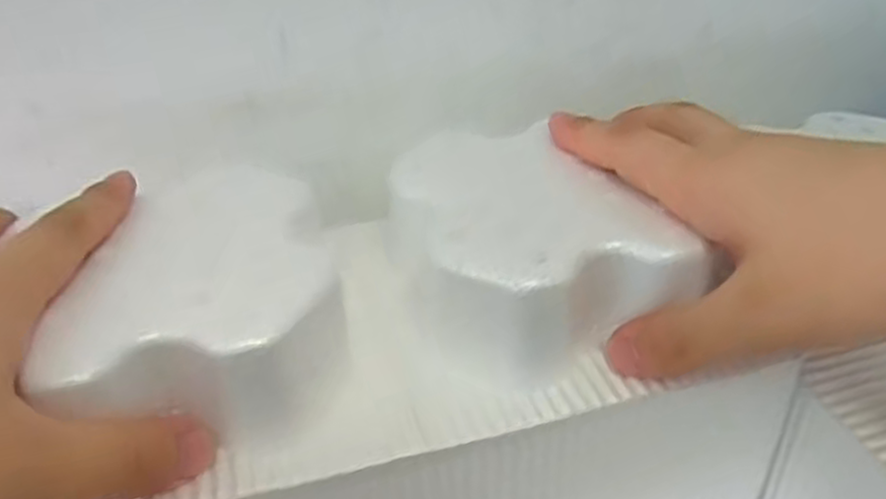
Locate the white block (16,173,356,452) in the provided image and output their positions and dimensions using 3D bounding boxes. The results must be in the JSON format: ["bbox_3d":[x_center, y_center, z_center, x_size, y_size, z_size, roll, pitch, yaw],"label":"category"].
[{"bbox_3d":[-0.086,0.022,0.277,0.093,0.050,0.116,-9,34,-14],"label":"white block"}]

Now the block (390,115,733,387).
[{"bbox_3d":[0.025,0.000,0.306,0.099,0.053,0.114,-13,35,-19],"label":"block"}]

